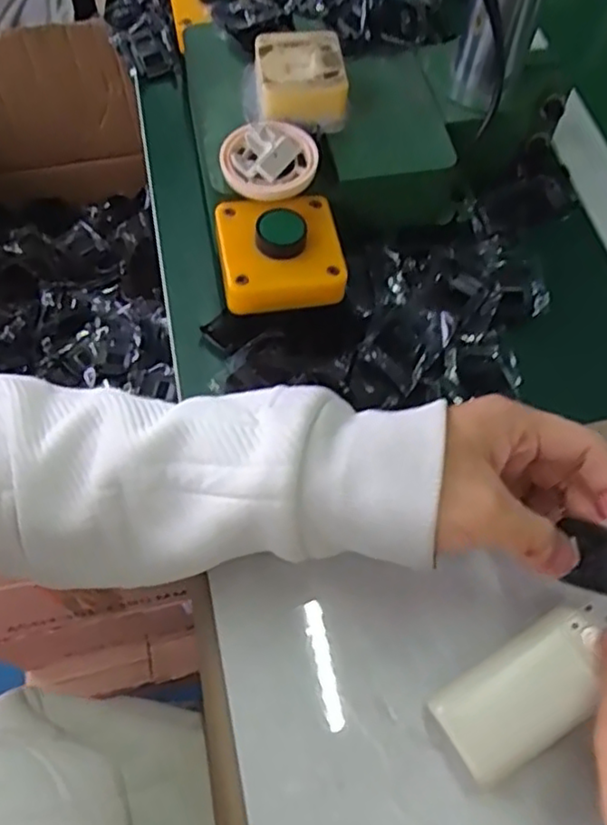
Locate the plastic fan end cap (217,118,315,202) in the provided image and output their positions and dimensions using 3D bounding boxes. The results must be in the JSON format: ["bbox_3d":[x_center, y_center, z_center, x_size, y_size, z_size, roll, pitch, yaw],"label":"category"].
[{"bbox_3d":[-0.019,-0.150,0.386,0.055,0.011,0.051,-28,68,-10],"label":"plastic fan end cap"}]

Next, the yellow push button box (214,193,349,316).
[{"bbox_3d":[-0.013,-0.089,0.384,0.068,0.045,0.065,-10,66,-2],"label":"yellow push button box"}]

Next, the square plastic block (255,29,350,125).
[{"bbox_3d":[-0.001,-0.207,0.410,0.053,0.025,0.058,-9,66,-2],"label":"square plastic block"}]

